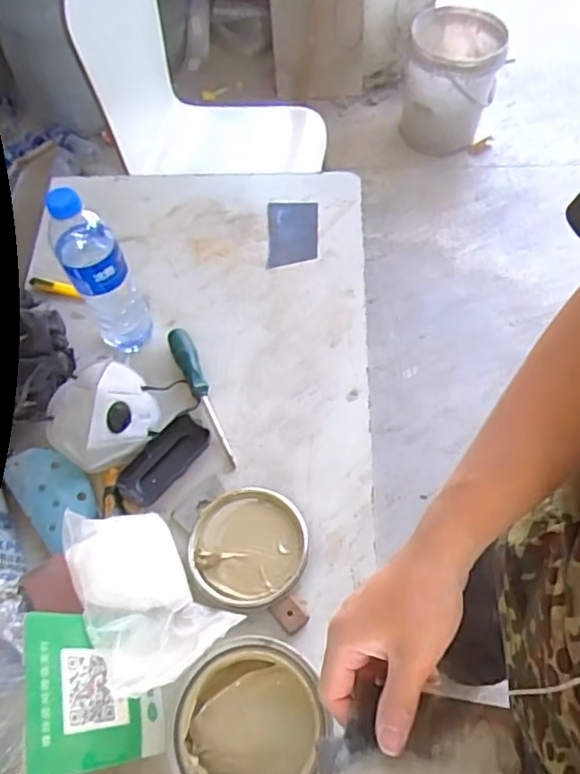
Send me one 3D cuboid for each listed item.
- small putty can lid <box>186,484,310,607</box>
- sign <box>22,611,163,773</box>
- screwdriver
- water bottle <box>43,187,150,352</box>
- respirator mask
[{"bbox_3d":[-0.043,0.165,0.601,0.115,0.020,0.118,-2,59,3],"label":"small putty can lid"},{"bbox_3d":[-0.159,0.253,0.483,0.008,0.147,0.112,-26,55,17],"label":"sign"},{"bbox_3d":[-0.107,0.009,0.694,0.027,0.021,0.196,-22,61,-9],"label":"screwdriver"},{"bbox_3d":[-0.212,-0.121,0.655,0.062,0.226,0.064,-24,61,-10],"label":"water bottle"},{"bbox_3d":[-0.217,0.026,0.649,0.104,0.091,0.114,-2,59,3],"label":"respirator mask"}]

